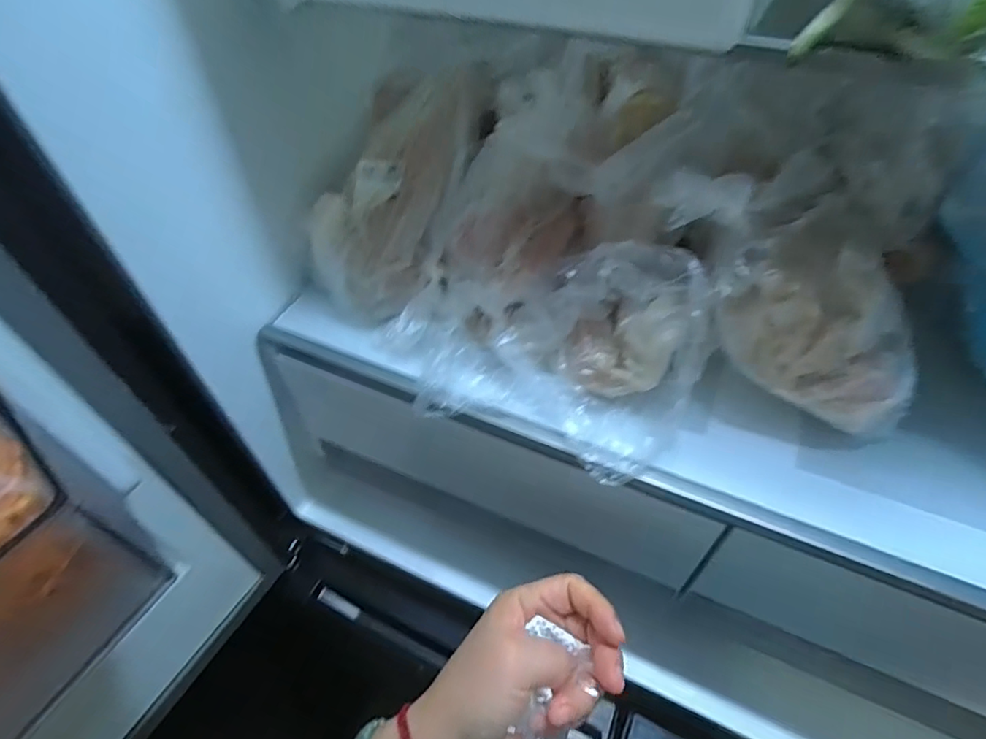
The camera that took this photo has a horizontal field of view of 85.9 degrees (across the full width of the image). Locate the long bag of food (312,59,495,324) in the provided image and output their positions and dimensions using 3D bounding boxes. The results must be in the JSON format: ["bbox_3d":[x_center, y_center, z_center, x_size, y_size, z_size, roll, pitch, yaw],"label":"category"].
[{"bbox_3d":[-0.077,-0.149,0.421,0.104,0.043,0.217,17,80,13],"label":"long bag of food"}]

